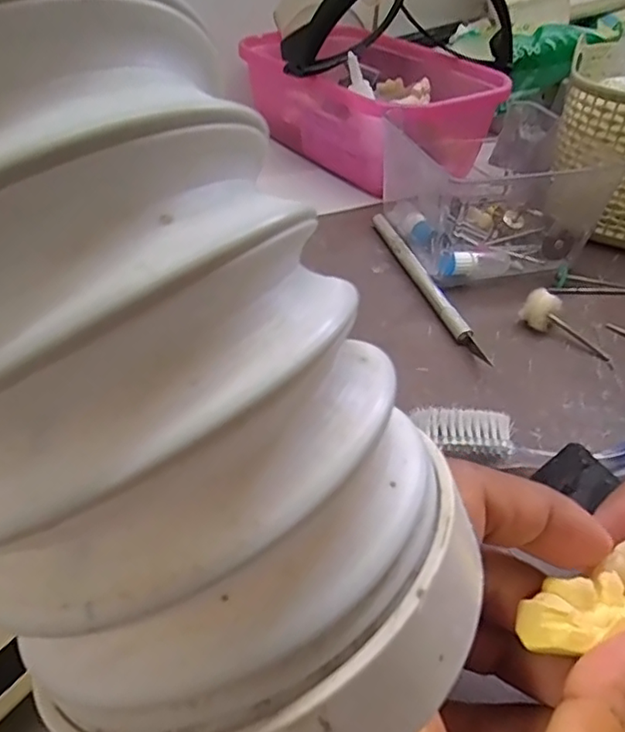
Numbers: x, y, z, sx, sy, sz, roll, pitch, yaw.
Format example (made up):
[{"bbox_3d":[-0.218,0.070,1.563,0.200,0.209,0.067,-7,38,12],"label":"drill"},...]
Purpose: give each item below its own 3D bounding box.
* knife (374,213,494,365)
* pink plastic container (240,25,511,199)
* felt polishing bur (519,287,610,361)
[{"bbox_3d":[0.057,-0.046,0.298,0.009,0.008,0.130,-11,44,-14],"label":"knife"},{"bbox_3d":[0.036,-0.194,0.416,0.119,0.059,0.189,-27,50,-29],"label":"pink plastic container"},{"bbox_3d":[0.118,-0.018,0.268,0.043,0.014,0.013,40,53,14],"label":"felt polishing bur"}]

